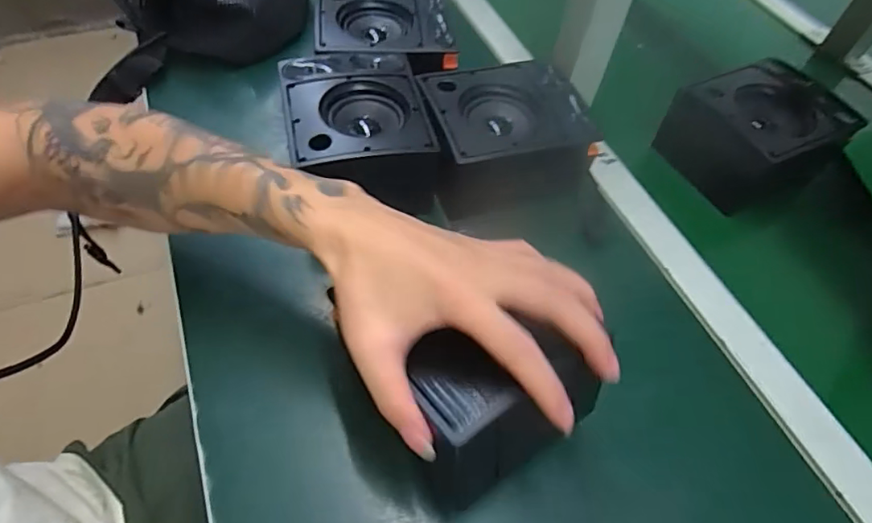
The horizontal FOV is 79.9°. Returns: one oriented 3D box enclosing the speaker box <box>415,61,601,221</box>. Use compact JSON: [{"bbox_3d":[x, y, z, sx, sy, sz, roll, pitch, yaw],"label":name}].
[{"bbox_3d":[0.064,-0.114,0.501,0.145,0.090,0.130,-9,56,-11],"label":"speaker box"}]

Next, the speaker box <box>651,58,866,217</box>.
[{"bbox_3d":[0.325,-0.126,0.544,0.121,0.102,0.119,-21,59,-18],"label":"speaker box"}]

